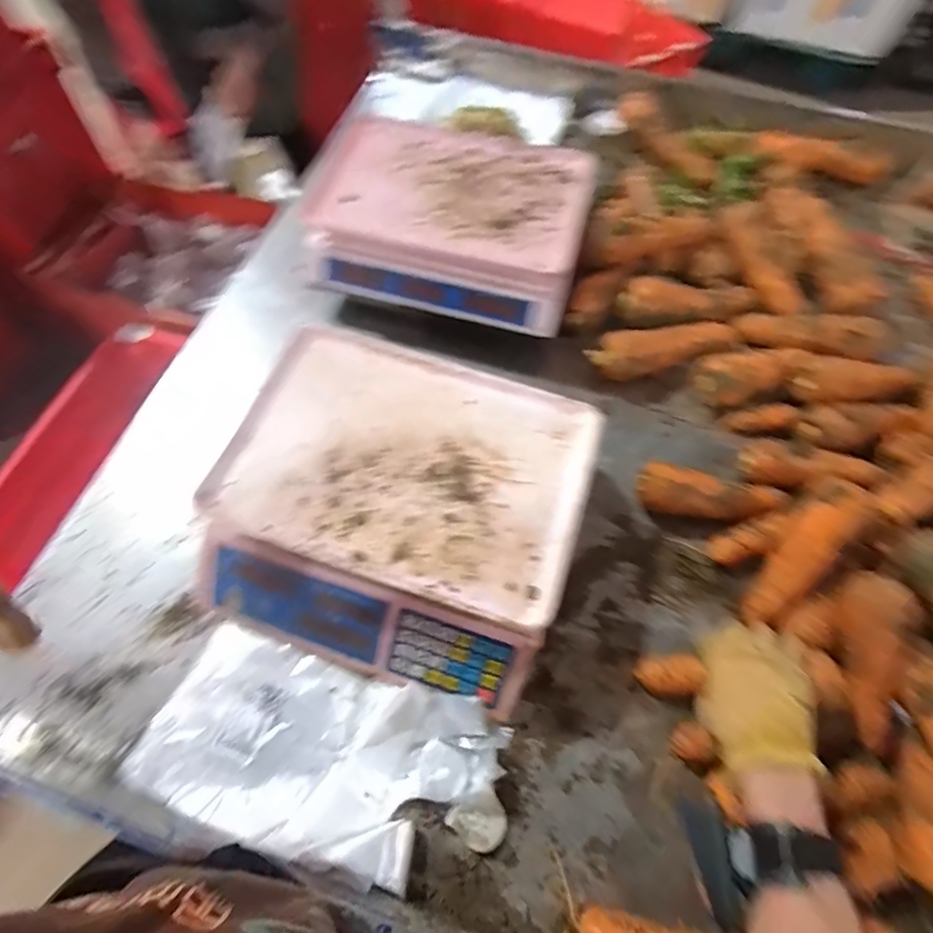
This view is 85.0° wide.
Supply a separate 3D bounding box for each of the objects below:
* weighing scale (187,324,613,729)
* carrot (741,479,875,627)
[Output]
[{"bbox_3d":[-0.064,0.045,0.519,0.328,0.128,0.299,19,65,8],"label":"weighing scale"},{"bbox_3d":[0.341,0.089,0.515,0.042,0.037,0.162,34,99,15],"label":"carrot"}]

